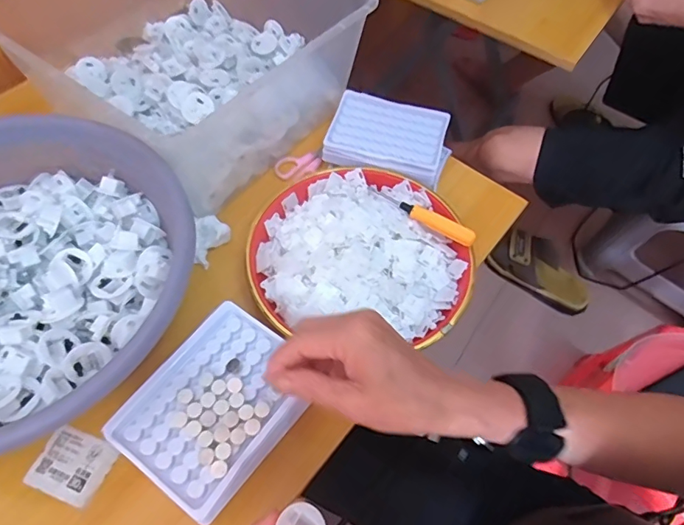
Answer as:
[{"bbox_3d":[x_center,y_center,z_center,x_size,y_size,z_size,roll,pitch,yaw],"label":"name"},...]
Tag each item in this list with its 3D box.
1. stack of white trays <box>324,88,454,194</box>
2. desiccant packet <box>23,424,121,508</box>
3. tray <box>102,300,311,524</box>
[{"bbox_3d":[0.056,-0.146,0.568,0.138,0.029,0.103,18,60,7],"label":"stack of white trays"},{"bbox_3d":[-0.219,0.164,0.392,0.057,0.004,0.049,20,60,8],"label":"desiccant packet"},{"bbox_3d":[-0.092,0.101,0.355,0.106,0.012,0.128,33,63,15],"label":"tray"}]

